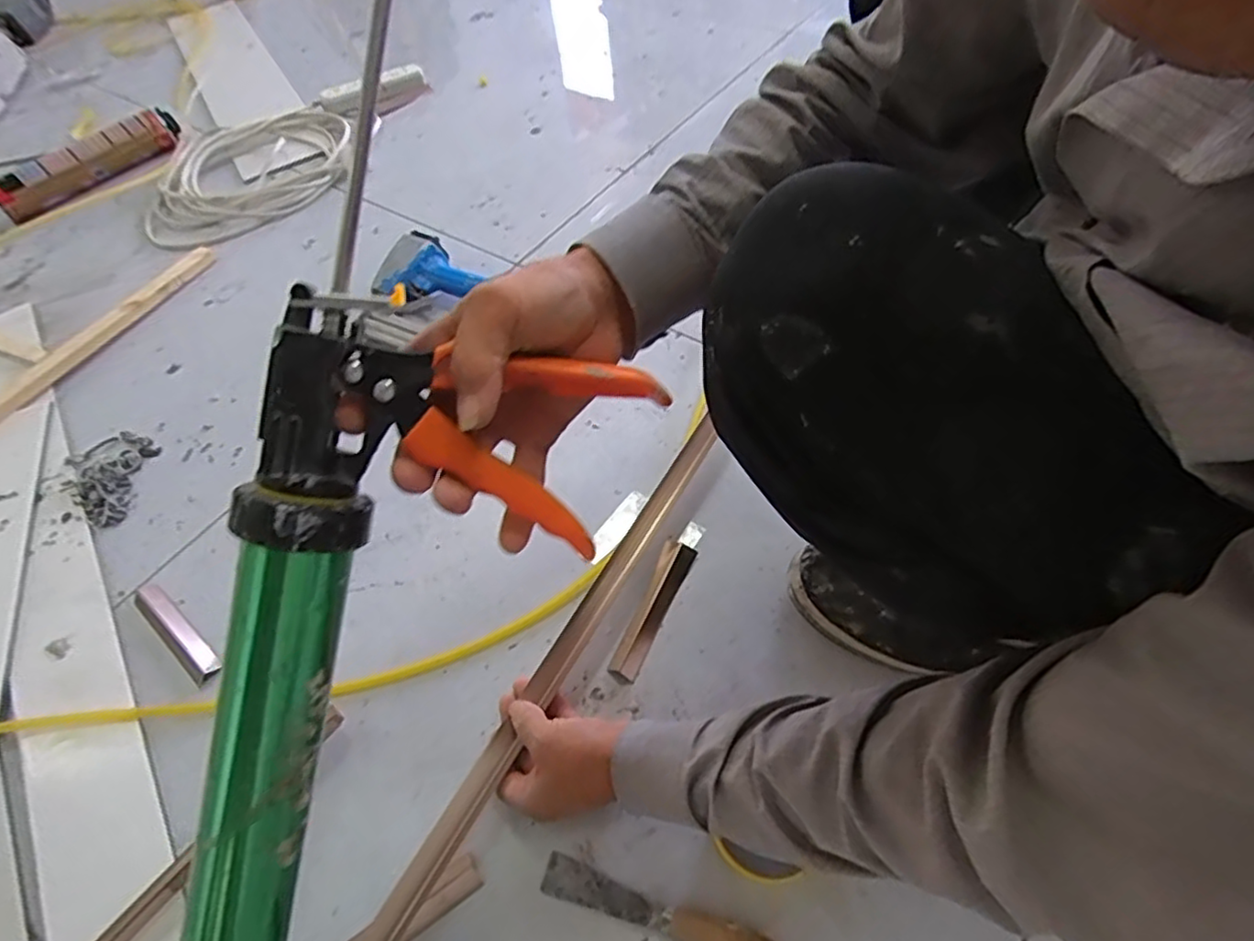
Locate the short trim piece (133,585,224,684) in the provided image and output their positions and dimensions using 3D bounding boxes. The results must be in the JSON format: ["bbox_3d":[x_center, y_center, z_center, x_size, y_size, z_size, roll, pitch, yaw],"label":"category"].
[{"bbox_3d":[-0.440,0.158,0.636,0.149,0.017,0.027,32,63,24],"label":"short trim piece"}]

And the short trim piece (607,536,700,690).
[{"bbox_3d":[0.023,0.127,0.606,0.030,0.020,0.144,21,58,18],"label":"short trim piece"}]

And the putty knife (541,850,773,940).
[{"bbox_3d":[0.020,0.316,0.463,0.173,0.019,0.028,15,57,15],"label":"putty knife"}]

